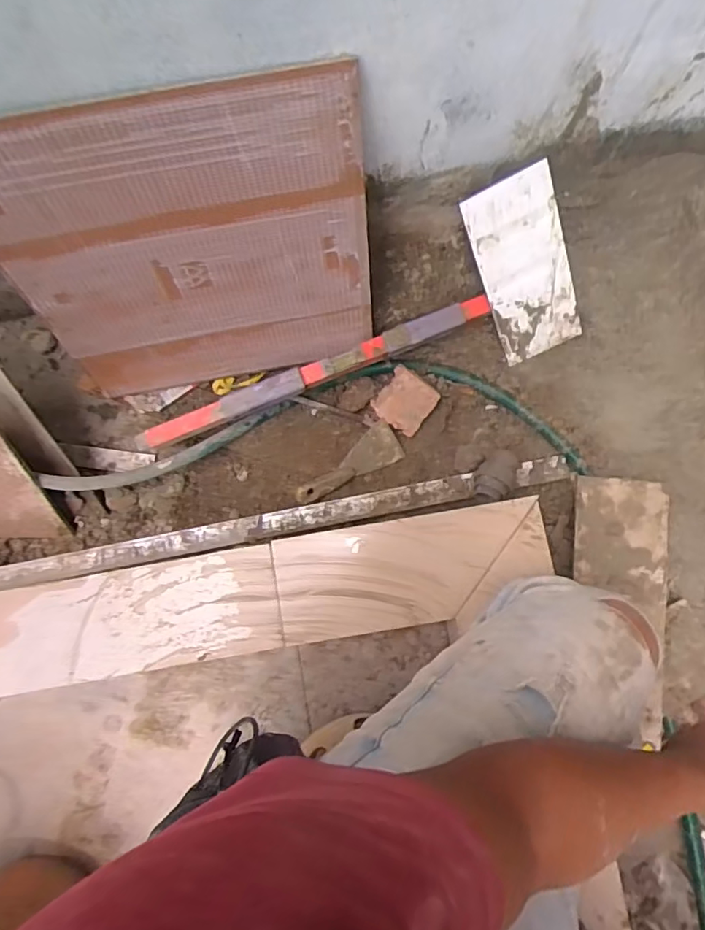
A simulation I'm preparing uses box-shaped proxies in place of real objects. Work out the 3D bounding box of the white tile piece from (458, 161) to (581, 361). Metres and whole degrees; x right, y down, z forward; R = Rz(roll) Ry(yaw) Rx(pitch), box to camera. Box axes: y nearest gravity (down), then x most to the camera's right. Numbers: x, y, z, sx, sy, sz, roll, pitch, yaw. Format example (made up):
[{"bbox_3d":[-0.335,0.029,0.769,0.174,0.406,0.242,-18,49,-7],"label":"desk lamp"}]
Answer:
[{"bbox_3d":[0.228,-0.251,0.726,0.110,0.245,0.009,-25,37,7],"label":"white tile piece"}]

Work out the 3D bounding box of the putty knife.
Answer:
[{"bbox_3d":[-0.006,0.004,0.784,0.162,0.028,0.059,-36,82,-4],"label":"putty knife"}]

